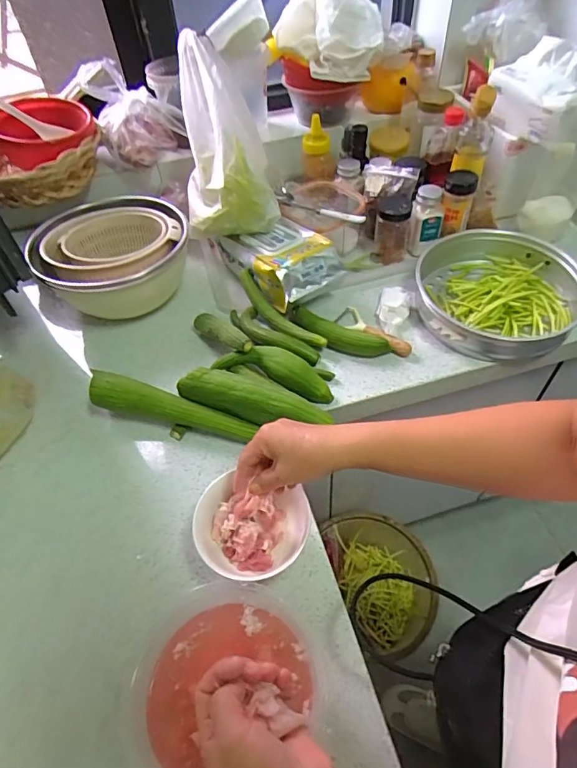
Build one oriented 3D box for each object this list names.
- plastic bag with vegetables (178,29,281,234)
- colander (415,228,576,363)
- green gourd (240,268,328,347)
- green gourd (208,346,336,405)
[{"bbox_3d":[-0.106,-0.402,0.777,0.154,0.121,0.301,-5,94,1],"label":"plastic bag with vegetables"},{"bbox_3d":[0.336,-0.144,0.769,0.255,0.068,0.249,16,56,15],"label":"colander"},{"bbox_3d":[-0.015,-0.118,0.758,0.032,0.050,0.182,-37,59,-22],"label":"green gourd"},{"bbox_3d":[-0.019,-0.021,0.690,0.176,0.043,0.055,16,56,15],"label":"green gourd"}]

